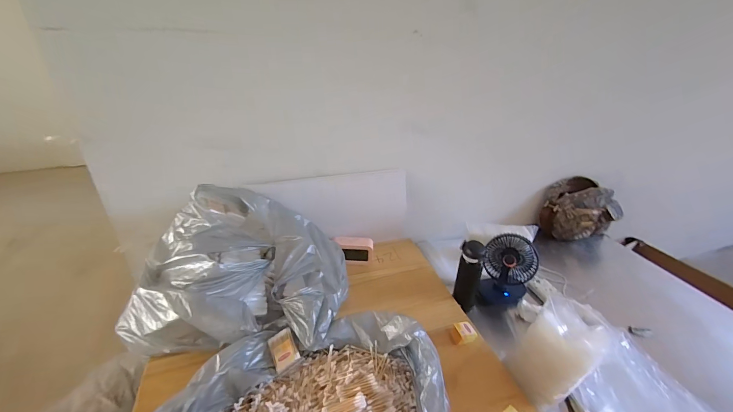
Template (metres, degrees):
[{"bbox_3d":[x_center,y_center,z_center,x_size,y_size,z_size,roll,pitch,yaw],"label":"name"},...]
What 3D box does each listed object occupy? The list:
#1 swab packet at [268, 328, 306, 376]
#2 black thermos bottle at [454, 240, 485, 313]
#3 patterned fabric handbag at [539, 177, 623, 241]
[{"bbox_3d":[-0.170,0.295,0.671,0.056,0.018,0.077,-35,56,2],"label":"swab packet"},{"bbox_3d":[0.287,0.199,0.920,0.061,0.210,0.059,13,31,22],"label":"black thermos bottle"},{"bbox_3d":[0.826,0.012,1.276,0.270,0.174,0.172,-7,29,-13],"label":"patterned fabric handbag"}]

